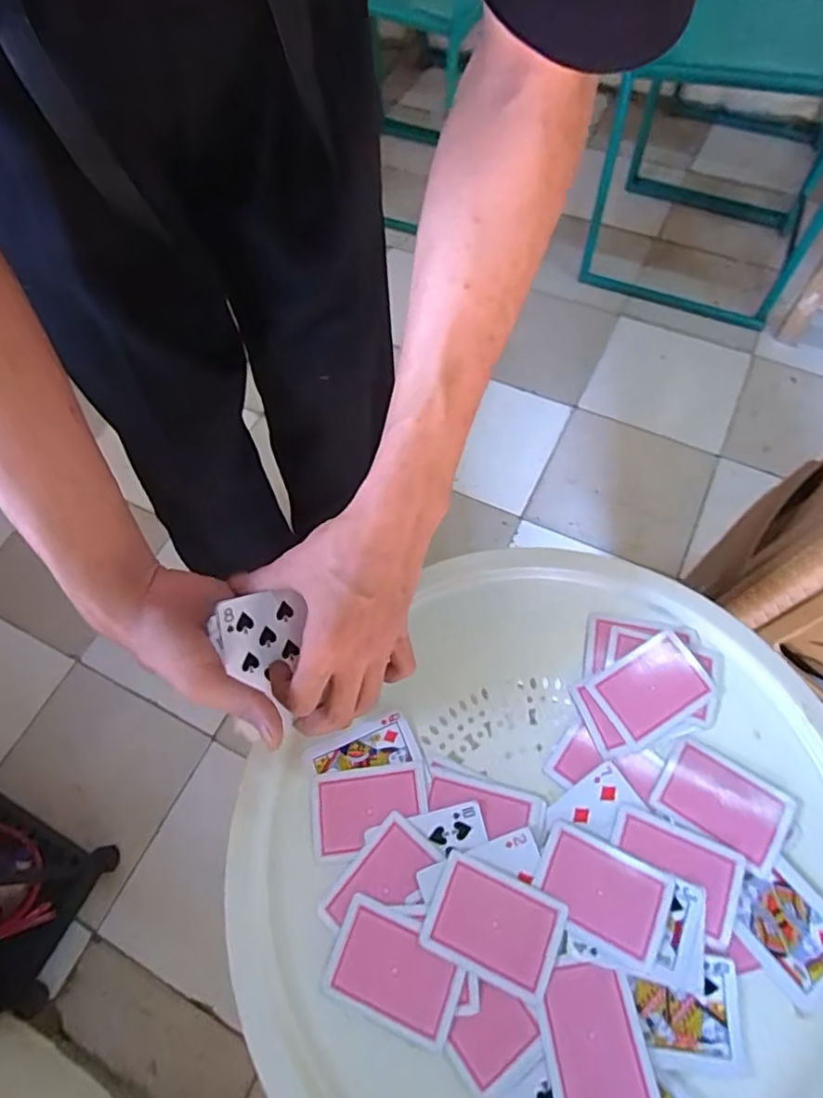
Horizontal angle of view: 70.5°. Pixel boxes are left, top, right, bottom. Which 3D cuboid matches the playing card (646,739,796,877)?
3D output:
[{"bbox_3d":[0.226,0.185,0.423,0.085,0.005,0.062,30,66,18],"label":"playing card"}]

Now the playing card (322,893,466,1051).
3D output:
[{"bbox_3d":[-0.011,0.277,0.383,0.084,0.006,0.062,17,72,15],"label":"playing card"}]

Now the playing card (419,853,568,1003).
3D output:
[{"bbox_3d":[0.056,0.252,0.390,0.084,0.004,0.061,21,62,10],"label":"playing card"}]

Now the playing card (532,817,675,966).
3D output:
[{"bbox_3d":[0.129,0.234,0.399,0.083,0.004,0.060,22,64,14],"label":"playing card"}]

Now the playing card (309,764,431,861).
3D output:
[{"bbox_3d":[-0.031,0.193,0.433,0.083,0.010,0.055,-7,60,-5],"label":"playing card"}]

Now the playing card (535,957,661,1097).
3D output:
[{"bbox_3d":[0.113,0.305,0.362,0.060,0.004,0.081,-11,62,2],"label":"playing card"}]

